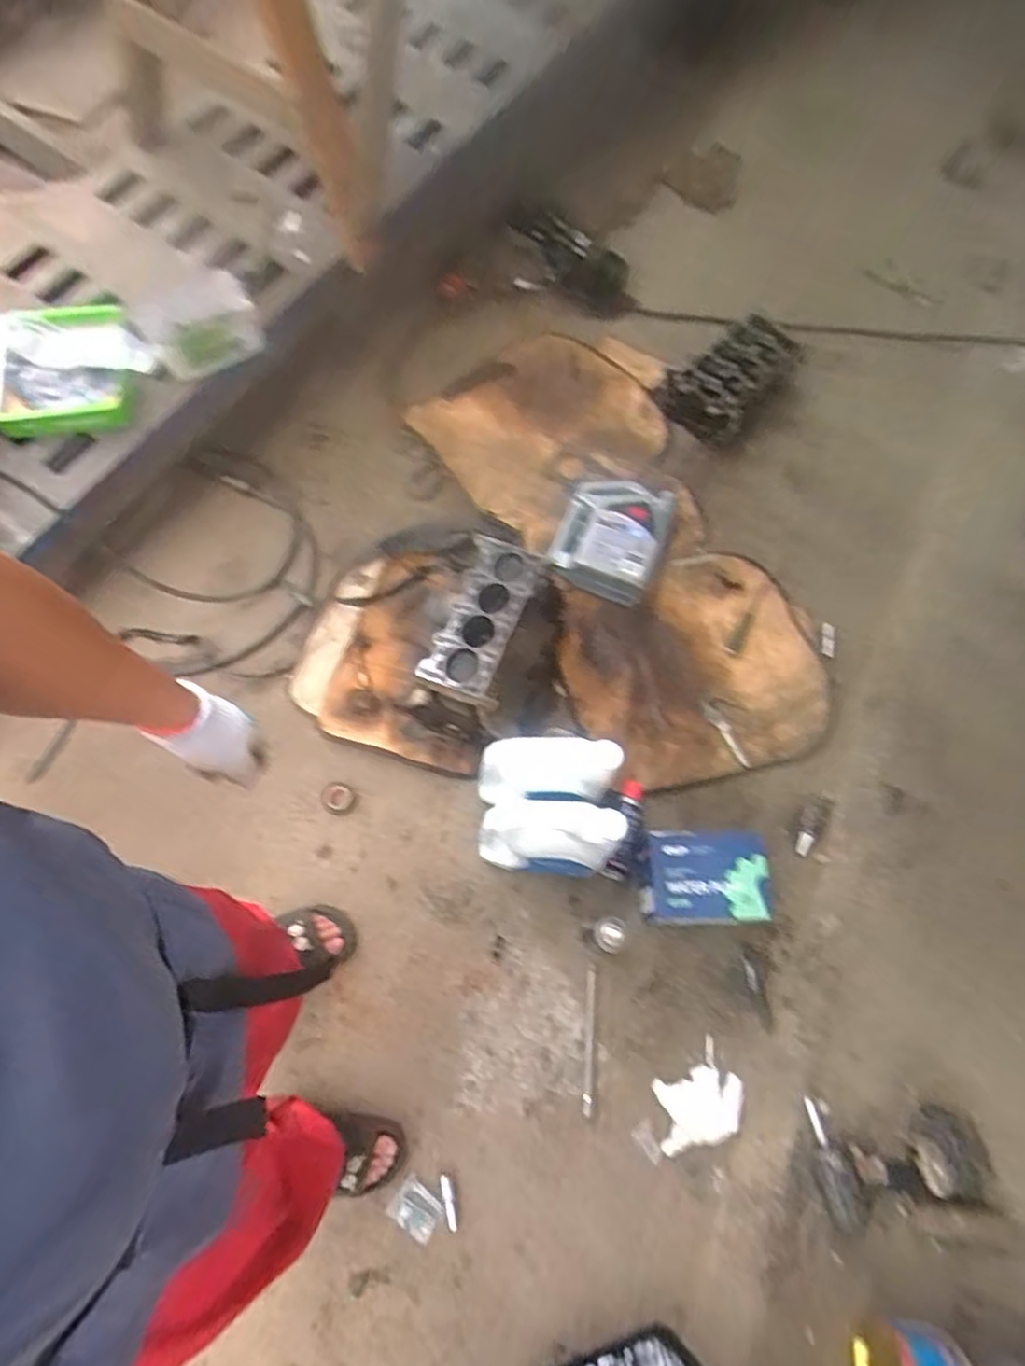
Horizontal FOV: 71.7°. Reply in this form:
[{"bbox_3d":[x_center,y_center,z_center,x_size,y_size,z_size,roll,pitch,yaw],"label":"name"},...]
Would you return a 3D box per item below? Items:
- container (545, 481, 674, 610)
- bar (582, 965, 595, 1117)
[{"bbox_3d":[0.227,-0.341,1.586,0.234,0.103,0.324,20,69,6],"label":"container"},{"bbox_3d":[0.137,0.636,1.268,0.015,0.016,0.240,5,69,1],"label":"bar"}]

